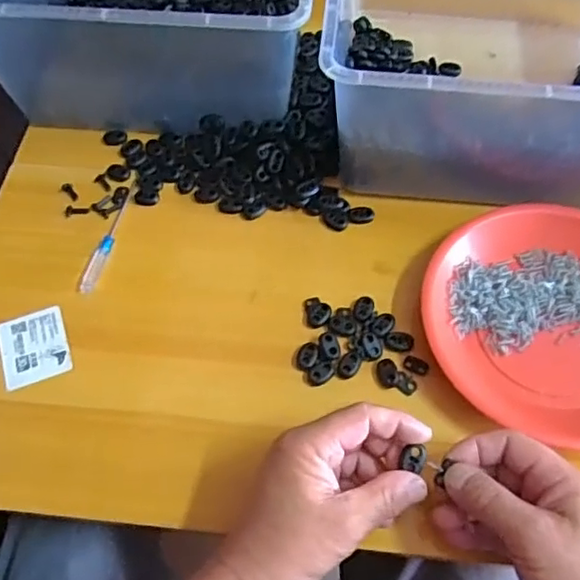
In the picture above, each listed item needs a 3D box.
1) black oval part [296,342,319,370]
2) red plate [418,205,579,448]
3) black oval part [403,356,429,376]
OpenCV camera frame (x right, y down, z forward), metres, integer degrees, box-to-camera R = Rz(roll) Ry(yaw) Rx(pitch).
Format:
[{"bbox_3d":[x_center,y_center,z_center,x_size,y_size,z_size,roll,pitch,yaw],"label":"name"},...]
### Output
[{"bbox_3d":[0.013,0.049,0.459,0.015,0.006,0.020,11,60,7],"label":"black oval part"},{"bbox_3d":[0.193,0.022,0.454,0.189,0.032,0.174,0,59,0],"label":"red plate"},{"bbox_3d":[0.093,0.056,0.454,0.019,0.004,0.012,20,62,12],"label":"black oval part"}]

